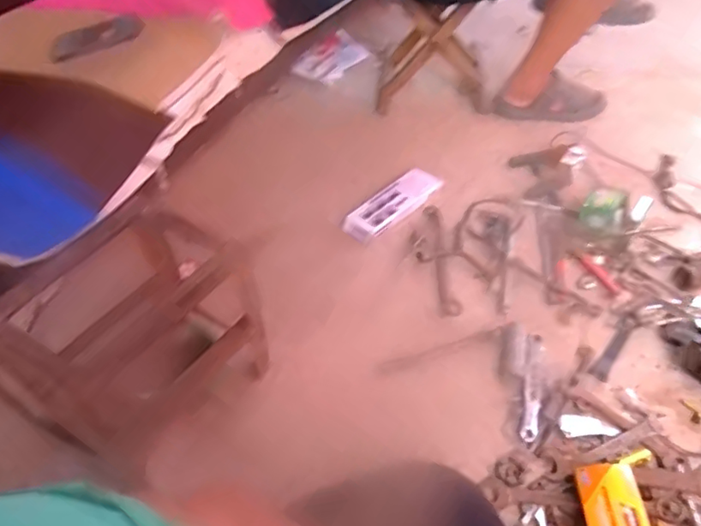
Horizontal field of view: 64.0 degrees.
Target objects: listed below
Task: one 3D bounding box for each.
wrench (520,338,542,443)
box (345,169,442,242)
[{"bbox_3d":[0.285,0.192,0.880,0.025,0.019,0.181,8,47,14],"label":"wrench"},{"bbox_3d":[0.094,-0.126,1.184,0.081,0.033,0.254,31,57,31],"label":"box"}]

